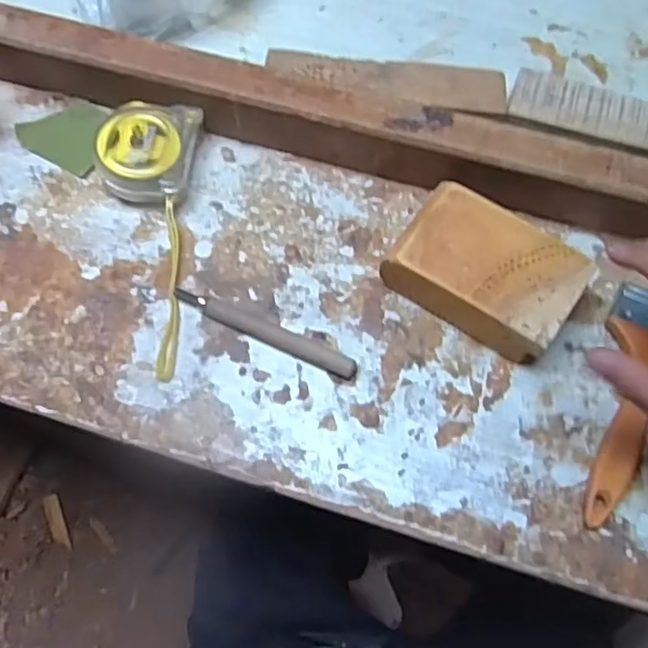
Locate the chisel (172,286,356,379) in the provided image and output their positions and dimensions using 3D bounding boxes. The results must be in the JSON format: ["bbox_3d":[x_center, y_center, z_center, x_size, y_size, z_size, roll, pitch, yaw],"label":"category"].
[{"bbox_3d":[-0.038,0.003,0.415,0.127,0.010,0.013,25,68,11],"label":"chisel"}]

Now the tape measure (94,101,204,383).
[{"bbox_3d":[-0.123,-0.062,0.428,0.064,0.031,0.188,3,66,-1],"label":"tape measure"}]

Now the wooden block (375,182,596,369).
[{"bbox_3d":[0.102,-0.029,0.416,0.109,0.040,0.080,34,70,14],"label":"wooden block"}]

